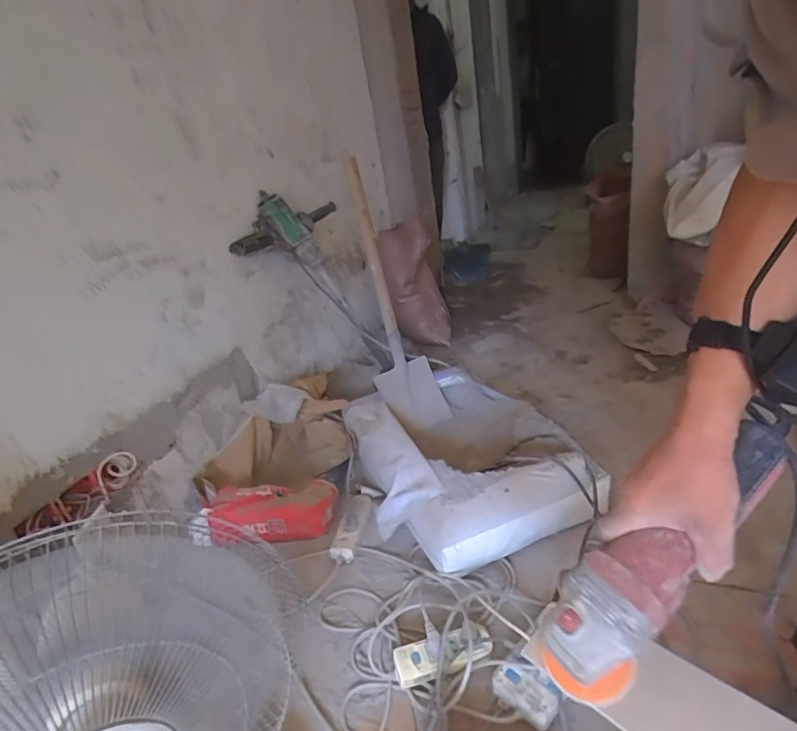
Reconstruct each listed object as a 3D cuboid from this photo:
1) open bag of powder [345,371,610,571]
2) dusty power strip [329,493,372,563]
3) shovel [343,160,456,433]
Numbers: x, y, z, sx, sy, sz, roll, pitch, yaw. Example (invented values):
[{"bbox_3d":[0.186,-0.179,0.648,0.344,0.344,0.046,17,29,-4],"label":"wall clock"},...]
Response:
[{"bbox_3d":[0.144,0.203,1.197,0.456,0.132,0.602,-16,26,-11],"label":"open bag of powder"},{"bbox_3d":[-0.102,0.361,1.110,0.054,0.024,0.181,-2,27,15],"label":"dusty power strip"},{"bbox_3d":[0.011,-0.146,1.322,0.194,0.706,0.167,-7,26,6],"label":"shovel"}]

